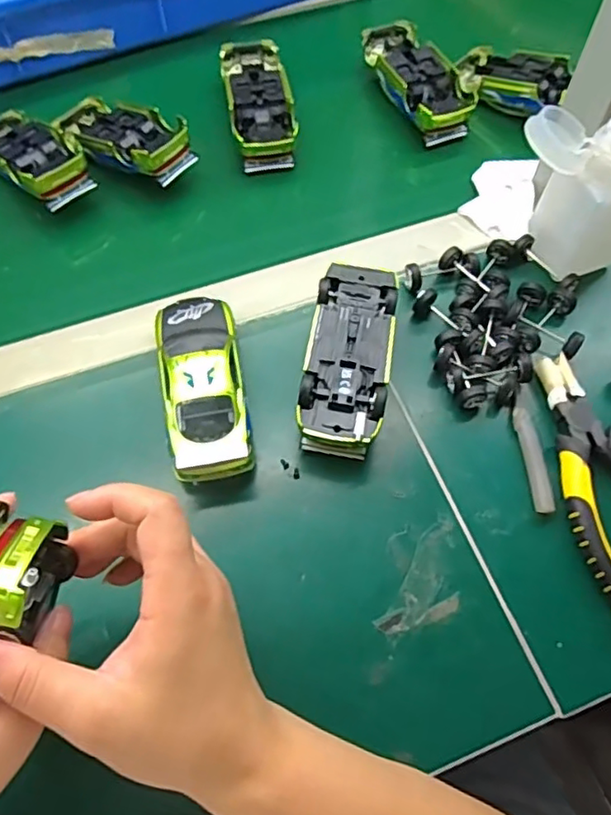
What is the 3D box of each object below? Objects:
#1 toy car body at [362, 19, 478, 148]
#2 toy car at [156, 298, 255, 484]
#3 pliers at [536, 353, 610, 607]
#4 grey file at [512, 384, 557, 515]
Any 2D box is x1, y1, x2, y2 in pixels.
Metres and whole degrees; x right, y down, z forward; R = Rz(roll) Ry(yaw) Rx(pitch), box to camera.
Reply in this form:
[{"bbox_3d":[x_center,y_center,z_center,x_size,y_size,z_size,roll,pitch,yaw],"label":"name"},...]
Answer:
[{"bbox_3d":[0.096,-0.288,0.533,0.056,0.033,0.133,-21,65,-11],"label":"toy car body"},{"bbox_3d":[-0.065,-0.017,0.386,0.054,0.035,0.126,-10,64,-5],"label":"toy car"},{"bbox_3d":[0.180,0.042,0.371,0.057,0.016,0.162,-14,64,-8],"label":"pliers"},{"bbox_3d":[0.144,0.025,0.386,0.015,0.007,0.085,0,63,-1],"label":"grey file"}]

